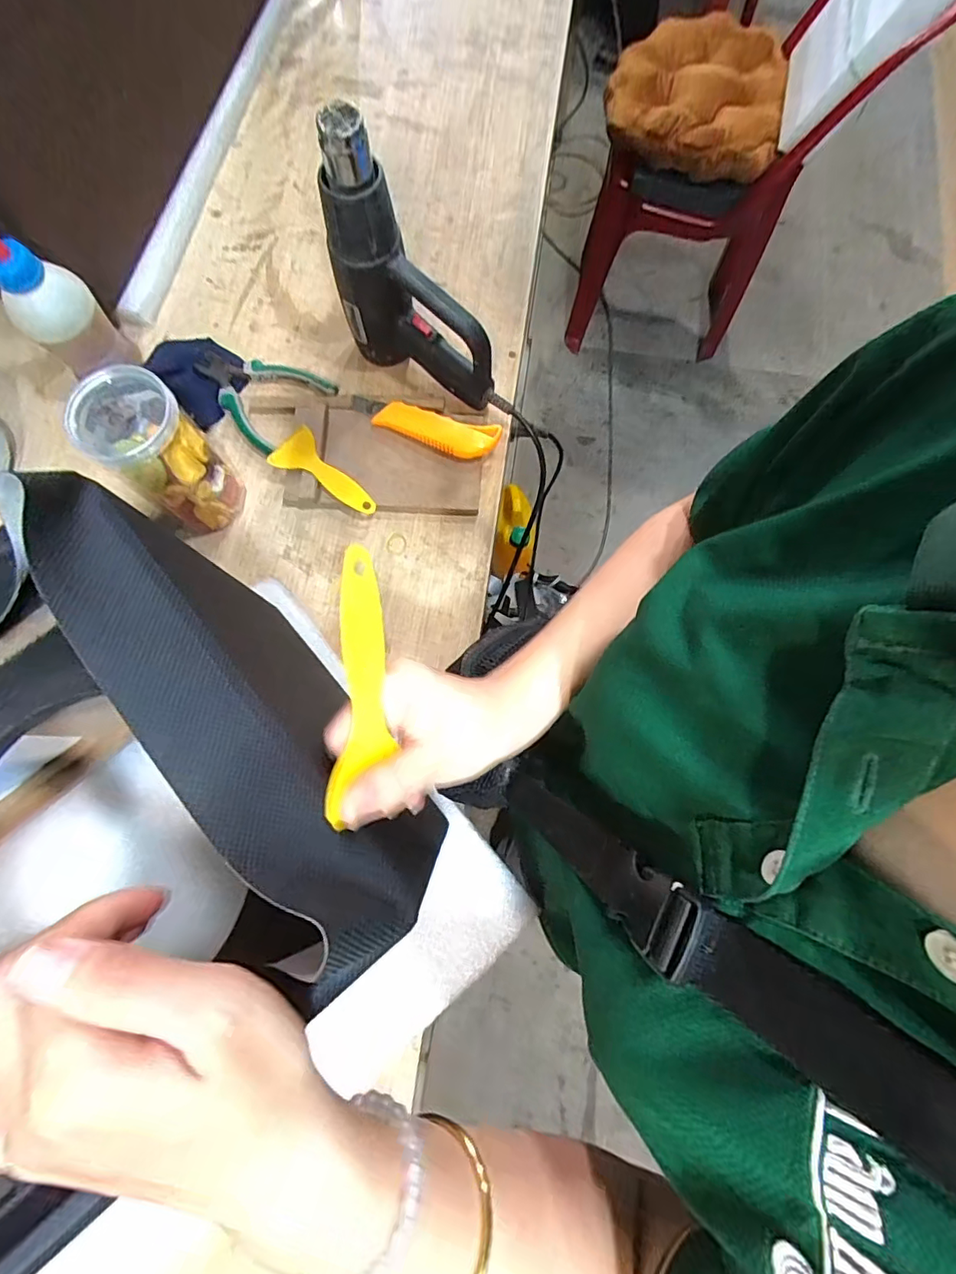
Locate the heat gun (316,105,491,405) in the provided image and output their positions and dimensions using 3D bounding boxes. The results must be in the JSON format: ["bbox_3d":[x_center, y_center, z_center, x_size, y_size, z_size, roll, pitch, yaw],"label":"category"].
[{"bbox_3d":[-0.063,-0.310,0.492,0.158,0.227,0.064,40,81,8],"label":"heat gun"}]

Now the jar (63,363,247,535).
[{"bbox_3d":[-0.287,-0.167,0.481,0.078,0.159,0.081,0,78,0],"label":"jar"}]

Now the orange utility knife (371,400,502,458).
[{"bbox_3d":[-0.044,-0.221,0.556,0.129,0.027,0.037,18,79,4],"label":"orange utility knife"}]

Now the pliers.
[{"bbox_3d":[-0.241,-0.280,0.581,0.137,0.015,0.109,43,81,8],"label":"pliers"}]

